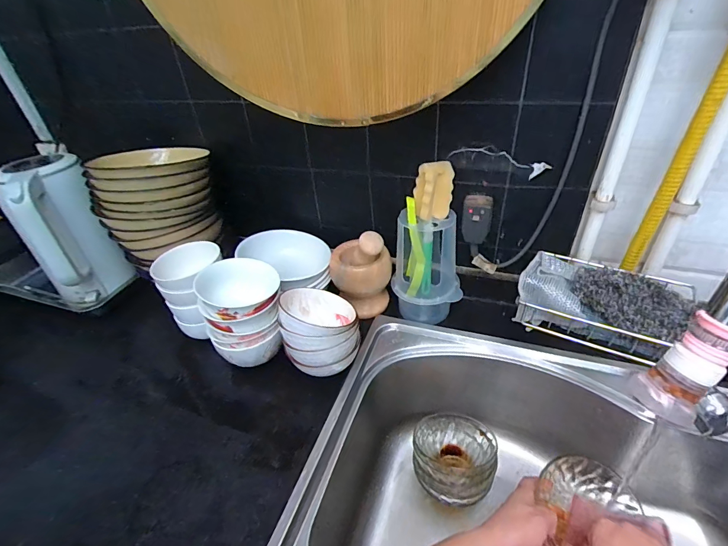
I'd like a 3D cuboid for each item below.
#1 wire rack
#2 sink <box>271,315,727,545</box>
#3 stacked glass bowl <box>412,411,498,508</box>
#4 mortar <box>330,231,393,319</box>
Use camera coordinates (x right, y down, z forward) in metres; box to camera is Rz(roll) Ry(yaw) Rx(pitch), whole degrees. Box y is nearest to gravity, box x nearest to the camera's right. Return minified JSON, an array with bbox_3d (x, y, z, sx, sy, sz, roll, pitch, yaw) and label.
[{"bbox_3d":[0.271,0.036,0.443,0.159,0.058,0.090,16,42,26],"label":"wire rack"},{"bbox_3d":[0.238,0.315,0.485,0.572,0.219,0.430,9,40,19],"label":"sink"},{"bbox_3d":[0.136,0.271,0.565,0.114,0.082,0.114,-4,37,3],"label":"stacked glass bowl"},{"bbox_3d":[-0.005,-0.005,0.642,0.105,0.152,0.093,-5,37,0],"label":"mortar"}]

